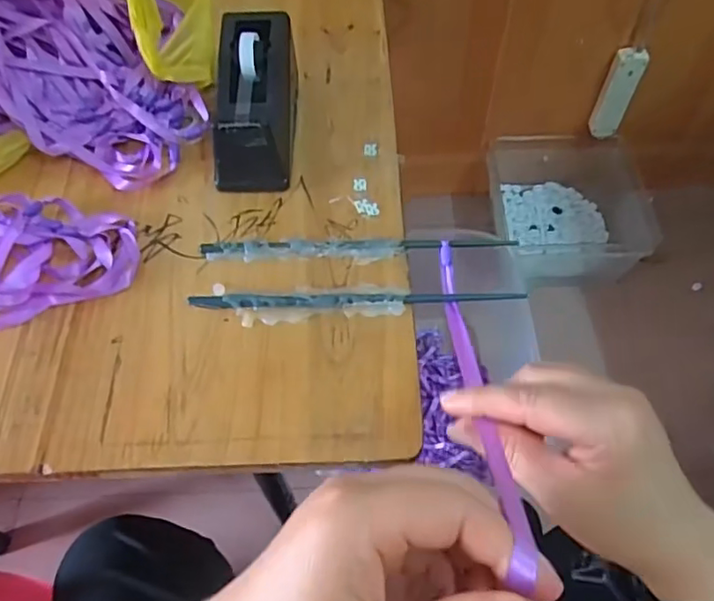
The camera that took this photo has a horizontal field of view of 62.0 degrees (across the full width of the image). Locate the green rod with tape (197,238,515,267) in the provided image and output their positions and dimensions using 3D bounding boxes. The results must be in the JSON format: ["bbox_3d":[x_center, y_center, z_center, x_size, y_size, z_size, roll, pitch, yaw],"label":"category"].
[{"bbox_3d":[0.001,-0.039,0.444,0.228,0.012,0.023,0,58,2],"label":"green rod with tape"}]

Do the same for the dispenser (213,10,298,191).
[{"bbox_3d":[-0.084,-0.166,0.490,0.058,0.072,0.152,-1,58,1],"label":"dispenser"}]

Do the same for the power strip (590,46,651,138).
[{"bbox_3d":[0.511,-0.404,1.167,0.058,0.181,0.035,25,62,17],"label":"power strip"}]

